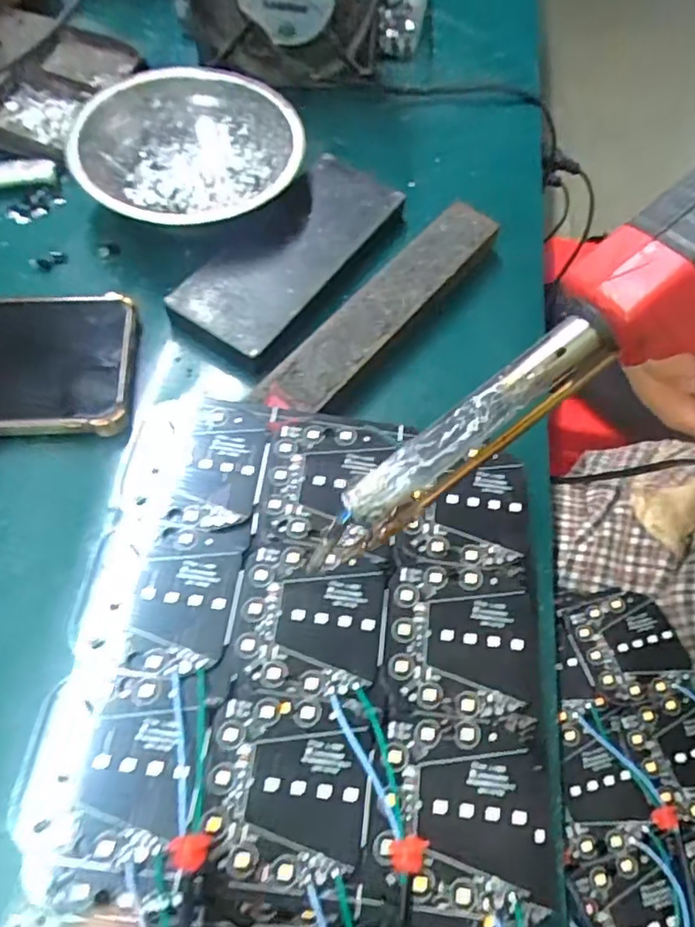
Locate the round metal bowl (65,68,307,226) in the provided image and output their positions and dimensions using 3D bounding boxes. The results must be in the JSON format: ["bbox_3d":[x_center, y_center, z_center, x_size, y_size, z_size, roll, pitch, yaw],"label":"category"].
[{"bbox_3d":[-0.091,-0.178,0.344,0.122,0.035,0.122,3,63,-5],"label":"round metal bowl"}]

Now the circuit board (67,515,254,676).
[{"bbox_3d":[-0.067,0.046,0.212,0.054,0.004,0.054,7,63,-3],"label":"circuit board"}]

